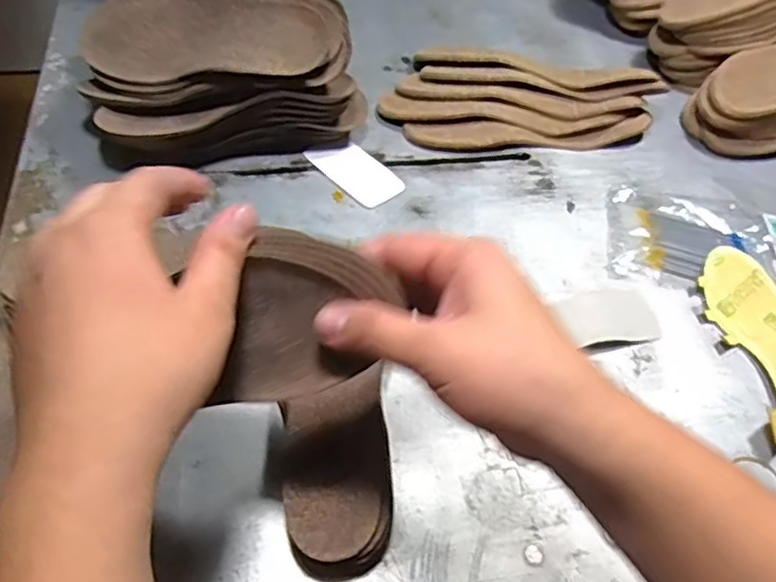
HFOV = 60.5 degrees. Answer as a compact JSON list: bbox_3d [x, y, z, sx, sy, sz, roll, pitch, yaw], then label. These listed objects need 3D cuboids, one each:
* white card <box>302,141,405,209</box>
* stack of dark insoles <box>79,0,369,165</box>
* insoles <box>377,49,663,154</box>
[{"bbox_3d":[-0.030,-0.118,0.654,0.055,0.004,0.094,-34,63,-26],"label":"white card"},{"bbox_3d":[-0.151,-0.207,0.625,0.250,0.136,0.142,-7,55,-10],"label":"stack of dark insoles"},{"bbox_3d":[0.136,-0.190,0.690,0.279,0.052,0.115,14,54,5],"label":"insoles"}]

